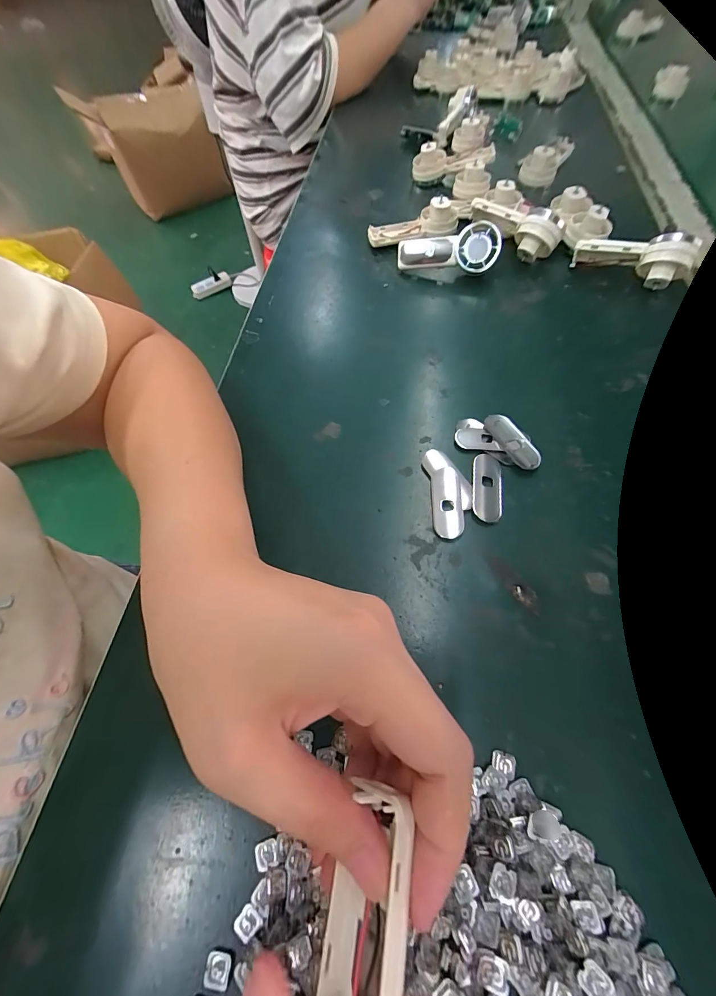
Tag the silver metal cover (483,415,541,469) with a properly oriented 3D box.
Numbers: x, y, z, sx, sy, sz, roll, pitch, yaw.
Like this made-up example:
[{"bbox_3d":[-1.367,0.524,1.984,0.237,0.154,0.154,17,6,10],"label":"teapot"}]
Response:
[{"bbox_3d":[0.109,-0.041,0.257,0.017,0.006,0.049,-26,63,-10],"label":"silver metal cover"}]

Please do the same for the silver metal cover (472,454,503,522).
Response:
[{"bbox_3d":[0.086,-0.008,0.242,0.019,0.004,0.050,6,62,7],"label":"silver metal cover"}]

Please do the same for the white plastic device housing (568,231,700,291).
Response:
[{"bbox_3d":[0.245,-0.215,0.328,0.091,0.042,0.026,21,65,15],"label":"white plastic device housing"}]

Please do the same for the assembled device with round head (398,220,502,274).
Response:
[{"bbox_3d":[0.087,-0.238,0.354,0.096,0.034,0.025,10,62,24],"label":"assembled device with round head"}]

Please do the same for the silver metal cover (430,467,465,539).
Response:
[{"bbox_3d":[0.059,0.003,0.241,0.019,0.006,0.050,-1,61,3],"label":"silver metal cover"}]

